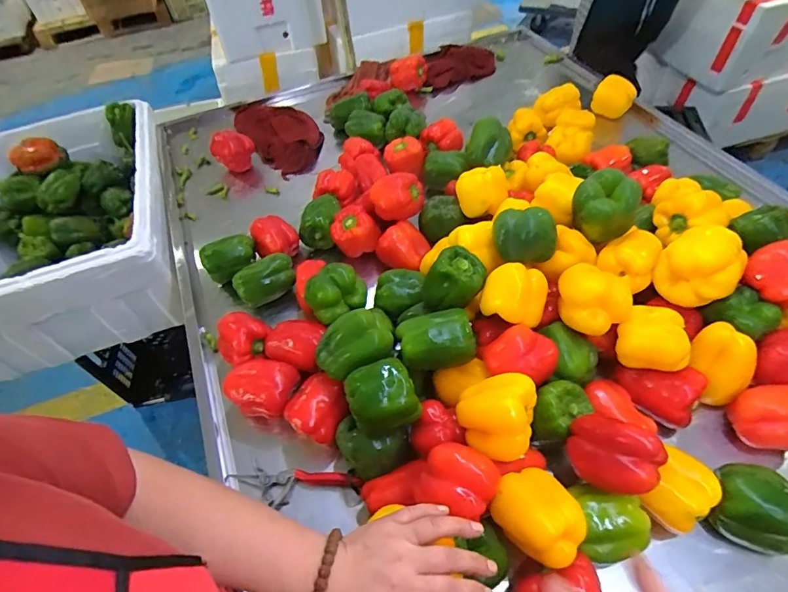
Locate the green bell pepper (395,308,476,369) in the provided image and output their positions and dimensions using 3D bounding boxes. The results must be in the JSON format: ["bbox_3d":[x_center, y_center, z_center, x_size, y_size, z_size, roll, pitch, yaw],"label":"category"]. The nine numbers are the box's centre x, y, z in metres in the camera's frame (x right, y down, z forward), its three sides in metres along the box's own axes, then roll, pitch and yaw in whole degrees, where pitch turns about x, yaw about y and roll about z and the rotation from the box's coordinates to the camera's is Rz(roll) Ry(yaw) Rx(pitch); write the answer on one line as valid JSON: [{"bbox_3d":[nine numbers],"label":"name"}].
[{"bbox_3d":[0.054,0.061,0.589,0.097,0.065,0.066,-9,52,-1],"label":"green bell pepper"}]

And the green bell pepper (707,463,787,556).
[{"bbox_3d":[0.404,0.237,0.502,0.089,0.083,0.072,19,57,19],"label":"green bell pepper"}]

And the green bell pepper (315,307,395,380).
[{"bbox_3d":[-0.047,0.060,0.568,0.104,0.055,0.063,-24,54,-13],"label":"green bell pepper"}]

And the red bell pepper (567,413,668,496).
[{"bbox_3d":[0.237,0.169,0.479,0.091,0.056,0.065,19,57,19],"label":"red bell pepper"}]

